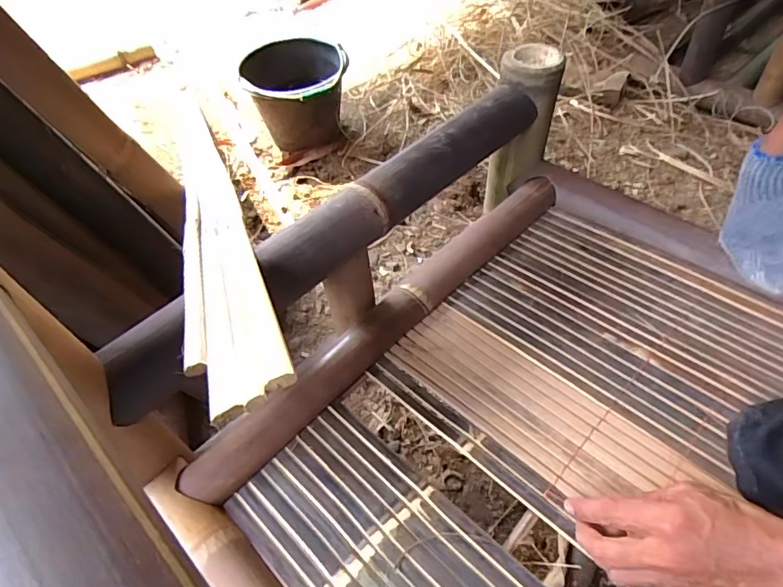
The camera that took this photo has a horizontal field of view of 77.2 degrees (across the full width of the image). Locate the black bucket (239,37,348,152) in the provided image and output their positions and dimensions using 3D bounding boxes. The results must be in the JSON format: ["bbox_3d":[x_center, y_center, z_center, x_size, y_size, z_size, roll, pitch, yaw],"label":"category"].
[{"bbox_3d":[-0.237,-0.513,1.289,0.246,0.186,0.268,-2,53,3],"label":"black bucket"}]

